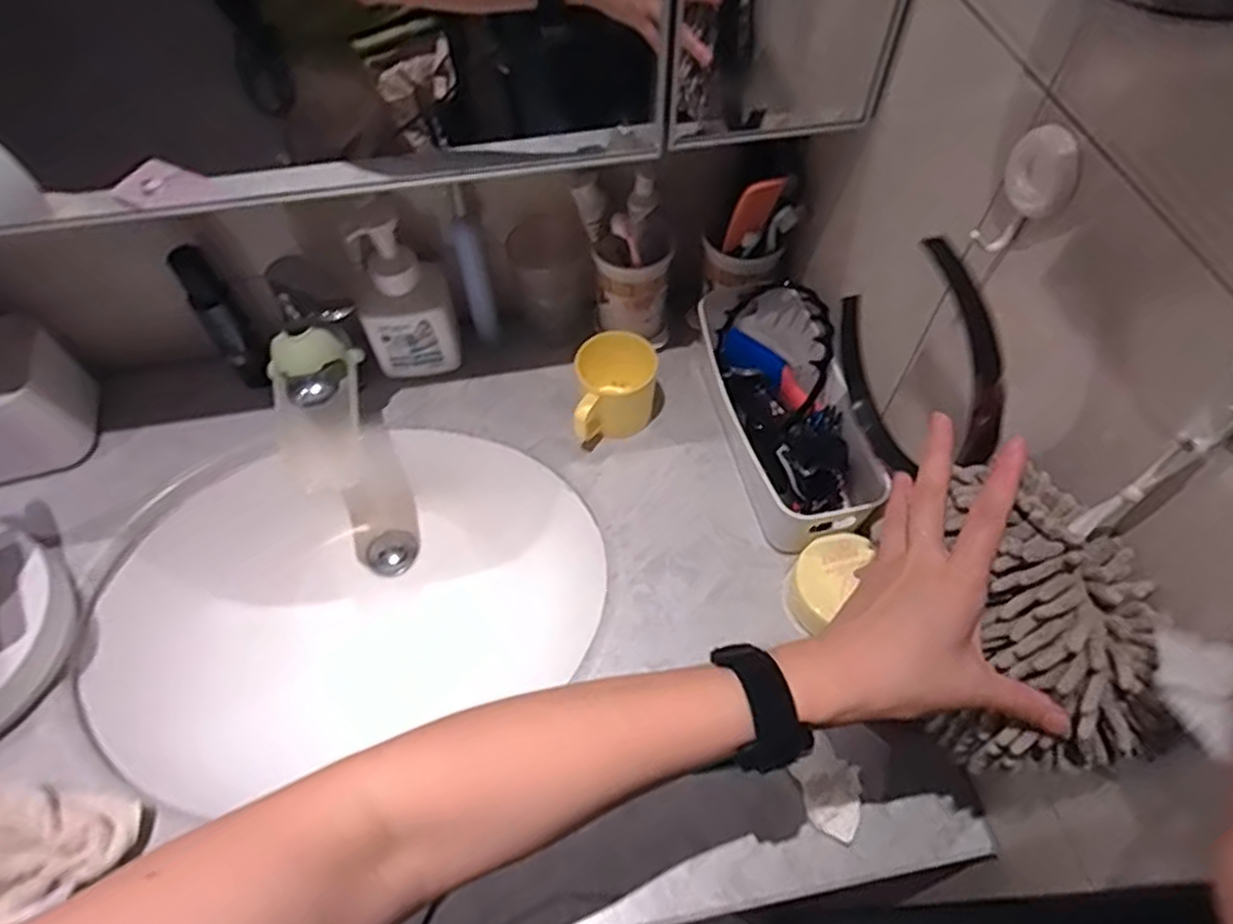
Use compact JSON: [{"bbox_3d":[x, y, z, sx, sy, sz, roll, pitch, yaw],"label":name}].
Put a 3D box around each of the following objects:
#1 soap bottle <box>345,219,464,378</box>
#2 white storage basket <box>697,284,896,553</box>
[{"bbox_3d":[-0.211,-0.154,0.731,0.089,0.168,0.056,-17,59,-10],"label":"soap bottle"},{"bbox_3d":[0.157,-0.051,0.691,0.109,0.098,0.268,-12,58,-7],"label":"white storage basket"}]

